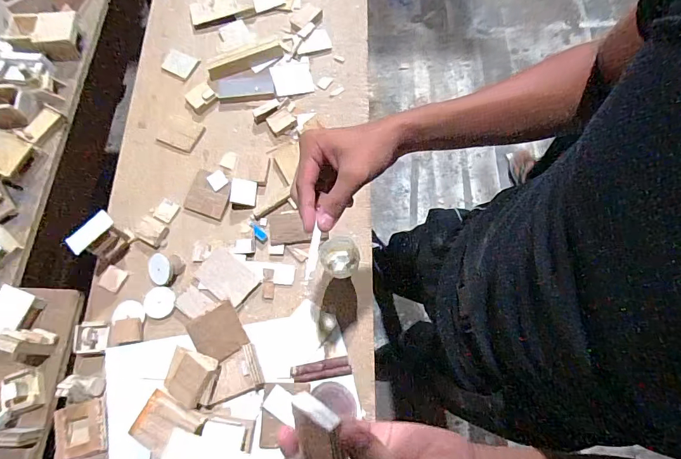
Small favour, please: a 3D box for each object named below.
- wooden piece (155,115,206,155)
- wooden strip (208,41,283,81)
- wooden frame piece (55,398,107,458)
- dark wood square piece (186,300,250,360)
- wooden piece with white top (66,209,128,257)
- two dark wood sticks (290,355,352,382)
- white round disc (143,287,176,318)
[{"bbox_3d":[-0.340,-0.201,0.824,0.090,0.009,0.073,24,73,9],"label":"wooden piece"},{"bbox_3d":[-0.209,-0.373,0.854,0.165,0.018,0.035,-20,72,-6],"label":"wooden strip"},{"bbox_3d":[-0.424,0.326,0.634,0.072,0.010,0.082,-14,72,-4],"label":"wooden frame piece"},{"bbox_3d":[-0.214,0.180,0.678,0.082,0.020,0.086,-30,73,-9],"label":"dark wood square piece"},{"bbox_3d":[-0.427,0.018,0.700,0.042,0.081,0.078,41,76,13],"label":"wooden piece with white top"},{"bbox_3d":[-0.034,0.237,0.659,0.100,0.007,0.031,-8,71,-2],"label":"two dark wood sticks"},{"bbox_3d":[-0.331,0.132,0.710,0.056,0.004,0.055,0,71,1],"label":"white round disc"}]

